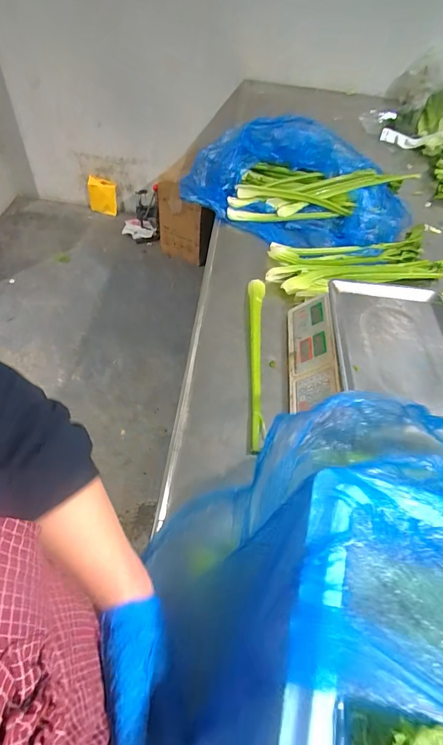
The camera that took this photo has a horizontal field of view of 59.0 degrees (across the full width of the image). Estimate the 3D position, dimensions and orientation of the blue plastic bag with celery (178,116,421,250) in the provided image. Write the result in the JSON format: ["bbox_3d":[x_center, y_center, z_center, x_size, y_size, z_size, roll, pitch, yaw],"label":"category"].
[{"bbox_3d":[0.217,-0.551,1.117,0.610,0.157,0.365,28,56,15],"label":"blue plastic bag with celery"}]

